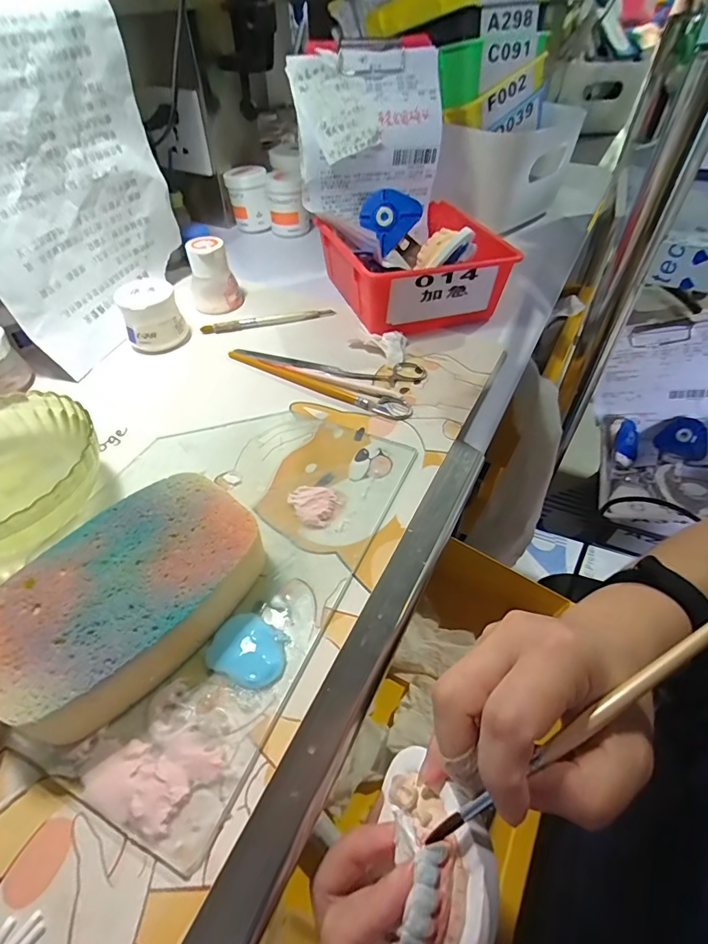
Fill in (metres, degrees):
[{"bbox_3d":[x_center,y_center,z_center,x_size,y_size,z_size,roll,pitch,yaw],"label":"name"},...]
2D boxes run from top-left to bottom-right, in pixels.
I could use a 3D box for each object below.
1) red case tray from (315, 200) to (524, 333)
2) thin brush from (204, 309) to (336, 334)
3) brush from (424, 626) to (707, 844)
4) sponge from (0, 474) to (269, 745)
[{"bbox_3d":[0.055,-0.215,0.472,0.153,0.067,0.168,-16,50,-14],"label":"red case tray"},{"bbox_3d":[-0.086,-0.152,0.461,0.132,0.011,0.008,-10,48,-8],"label":"thin brush"},{"bbox_3d":[0.106,0.086,0.177,0.189,0.004,0.006,-37,57,0],"label":"brush"},{"bbox_3d":[-0.116,0.060,0.238,0.089,0.033,0.133,25,53,22],"label":"sponge"}]

